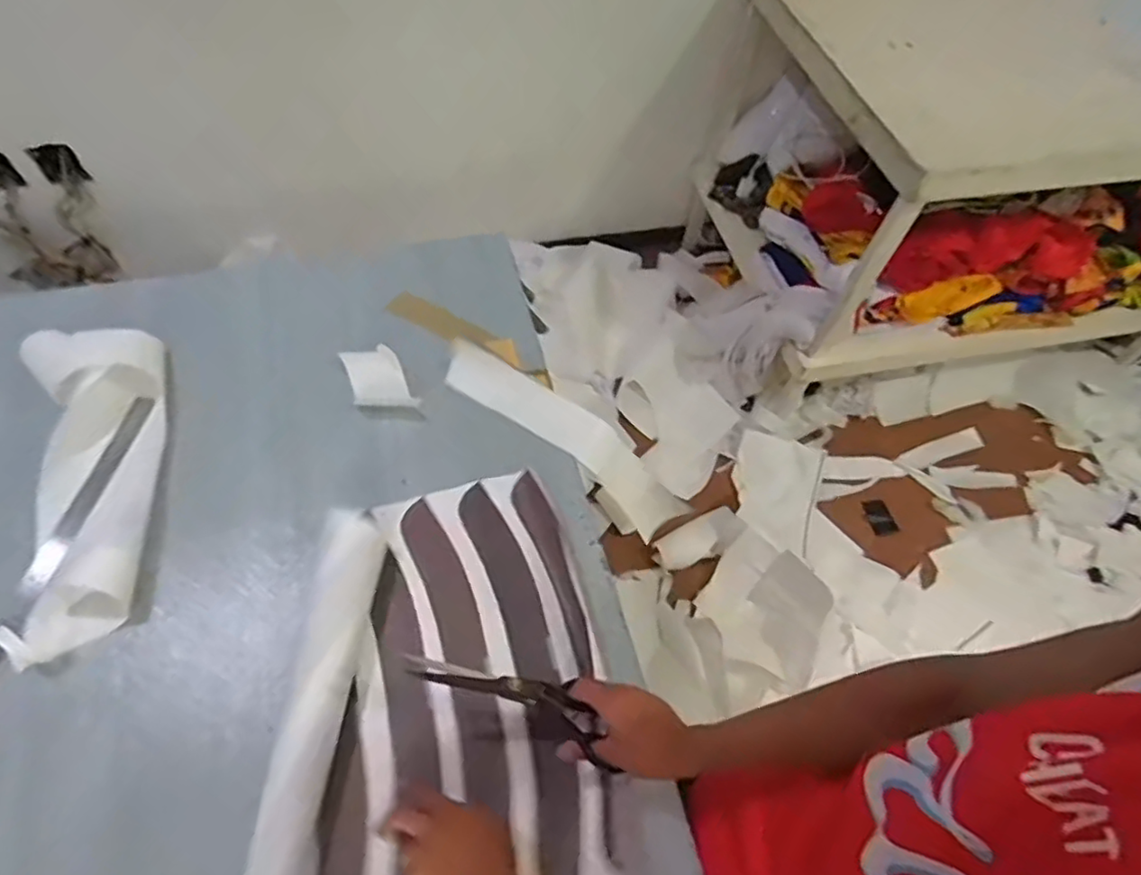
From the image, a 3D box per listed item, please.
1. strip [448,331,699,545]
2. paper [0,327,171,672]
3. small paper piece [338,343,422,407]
[{"bbox_3d":[0.011,0.007,0.914,0.419,0.096,0.077,37,58,-17],"label":"strip"},{"bbox_3d":[-0.593,0.042,0.780,0.163,0.071,0.426,-15,60,-13],"label":"paper"},{"bbox_3d":[-0.267,-0.083,0.879,0.083,0.029,0.101,-15,60,-13],"label":"small paper piece"}]

